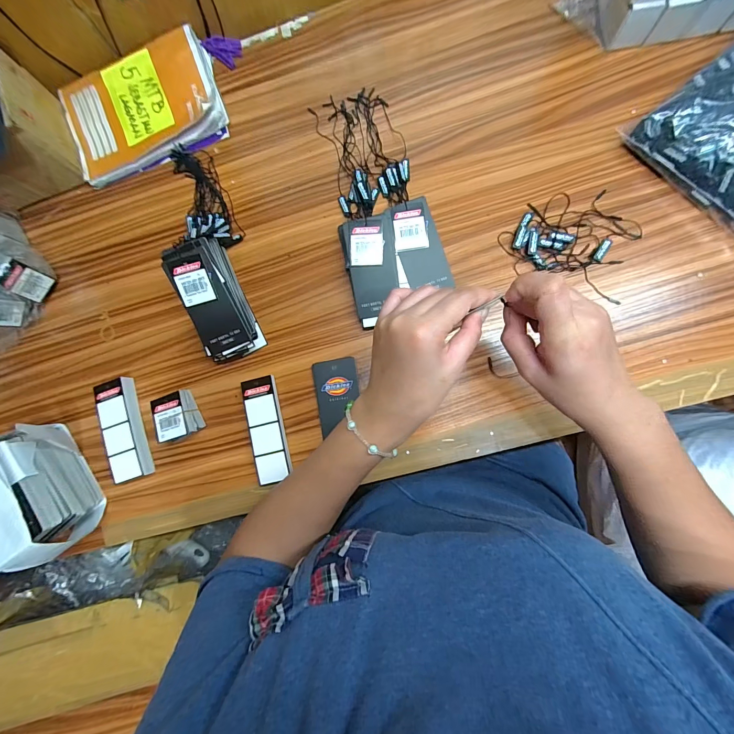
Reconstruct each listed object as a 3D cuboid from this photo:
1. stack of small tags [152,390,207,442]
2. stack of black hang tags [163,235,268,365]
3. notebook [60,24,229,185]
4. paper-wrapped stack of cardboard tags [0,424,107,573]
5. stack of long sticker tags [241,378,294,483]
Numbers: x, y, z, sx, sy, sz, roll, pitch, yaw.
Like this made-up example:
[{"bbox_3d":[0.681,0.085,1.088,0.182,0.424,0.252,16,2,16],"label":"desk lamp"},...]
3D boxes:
[{"bbox_3d":[-0.220,0.058,0.395,0.039,0.036,0.050,-23,82,4],"label":"stack of small tags"},{"bbox_3d":[-0.173,-0.076,0.382,0.058,0.077,0.129,-21,82,5],"label":"stack of black hang tags"},{"bbox_3d":[-0.296,-0.341,0.446,0.201,0.031,0.137,-19,82,5],"label":"notebook"},{"bbox_3d":[-0.357,0.134,0.367,0.057,0.106,0.142,-35,81,3],"label":"paper-wrapped stack of cardboard tags"},{"bbox_3d":[-0.114,0.072,0.389,0.037,0.018,0.119,-14,83,6],"label":"stack of long sticker tags"}]

